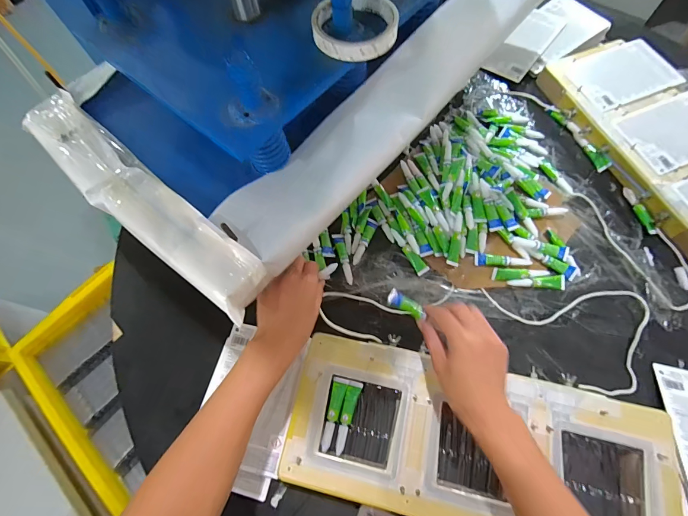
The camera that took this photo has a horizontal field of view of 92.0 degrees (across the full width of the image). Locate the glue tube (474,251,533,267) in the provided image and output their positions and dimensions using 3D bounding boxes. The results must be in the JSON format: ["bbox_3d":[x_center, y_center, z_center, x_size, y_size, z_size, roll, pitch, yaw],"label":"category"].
[{"bbox_3d":[0.231,0.003,0.483,0.080,0.010,0.018,3,67,3],"label":"glue tube"}]

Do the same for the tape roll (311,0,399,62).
[{"bbox_3d":[0.011,-0.246,0.350,0.087,0.019,0.085,-1,67,2],"label":"tape roll"}]

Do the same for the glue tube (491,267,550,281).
[{"bbox_3d":[0.254,0.023,0.478,0.080,0.008,0.018,-1,67,2],"label":"glue tube"}]

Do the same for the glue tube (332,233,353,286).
[{"bbox_3d":[0.001,0.000,0.504,0.016,0.008,0.083,-14,67,-4],"label":"glue tube"}]

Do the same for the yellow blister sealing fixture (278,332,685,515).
[{"bbox_3d":[0.151,0.215,0.382,0.423,0.017,0.169,11,68,7],"label":"yellow blister sealing fixture"}]

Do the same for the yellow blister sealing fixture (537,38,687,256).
[{"bbox_3d":[0.521,-0.190,0.538,0.206,0.041,0.431,-19,68,-6],"label":"yellow blister sealing fixture"}]

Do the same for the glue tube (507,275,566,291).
[{"bbox_3d":[0.276,0.034,0.476,0.083,0.012,0.019,1,67,2],"label":"glue tube"}]

